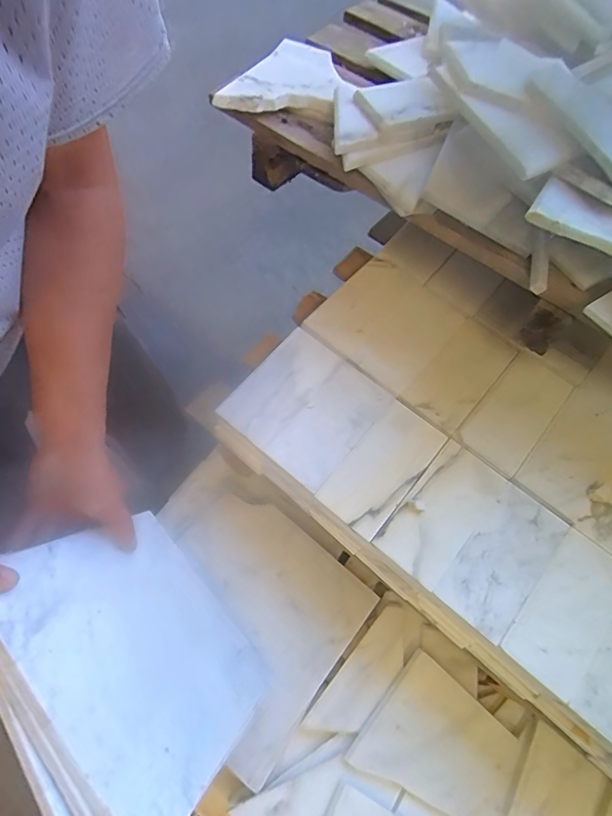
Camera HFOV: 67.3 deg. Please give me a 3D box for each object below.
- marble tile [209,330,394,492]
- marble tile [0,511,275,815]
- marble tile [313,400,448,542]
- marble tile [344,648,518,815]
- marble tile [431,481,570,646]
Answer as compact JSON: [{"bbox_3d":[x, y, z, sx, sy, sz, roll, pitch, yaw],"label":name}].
[{"bbox_3d":[-0.001,-0.005,0.536,0.147,0.014,0.146,38,68,15],"label":"marble tile"},{"bbox_3d":[-0.149,0.217,0.425,0.019,0.241,0.236,-43,78,9],"label":"marble tile"},{"bbox_3d":[0.083,0.063,0.502,0.073,0.009,0.146,37,68,15],"label":"marble tile"},{"bbox_3d":[0.141,0.371,0.506,0.138,0.014,0.132,39,68,16],"label":"marble tile"},{"bbox_3d":[0.202,0.154,0.472,0.076,0.009,0.146,38,68,15],"label":"marble tile"}]

